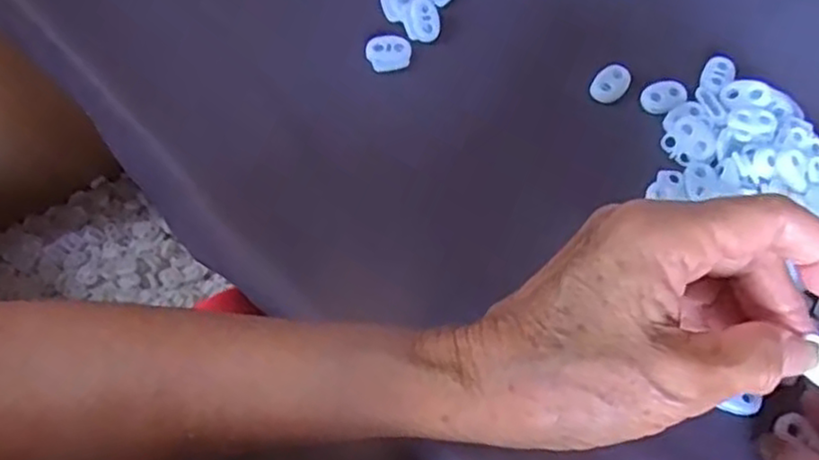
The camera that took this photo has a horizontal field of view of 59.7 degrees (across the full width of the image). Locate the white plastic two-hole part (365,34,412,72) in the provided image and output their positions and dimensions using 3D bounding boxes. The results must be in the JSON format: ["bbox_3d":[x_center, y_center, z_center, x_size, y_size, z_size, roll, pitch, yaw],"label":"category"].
[{"bbox_3d":[-0.010,-0.090,0.359,0.022,0.006,0.018,-15,67,-7],"label":"white plastic two-hole part"}]

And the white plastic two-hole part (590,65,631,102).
[{"bbox_3d":[0.100,-0.072,0.354,0.015,0.005,0.021,35,70,13],"label":"white plastic two-hole part"}]

